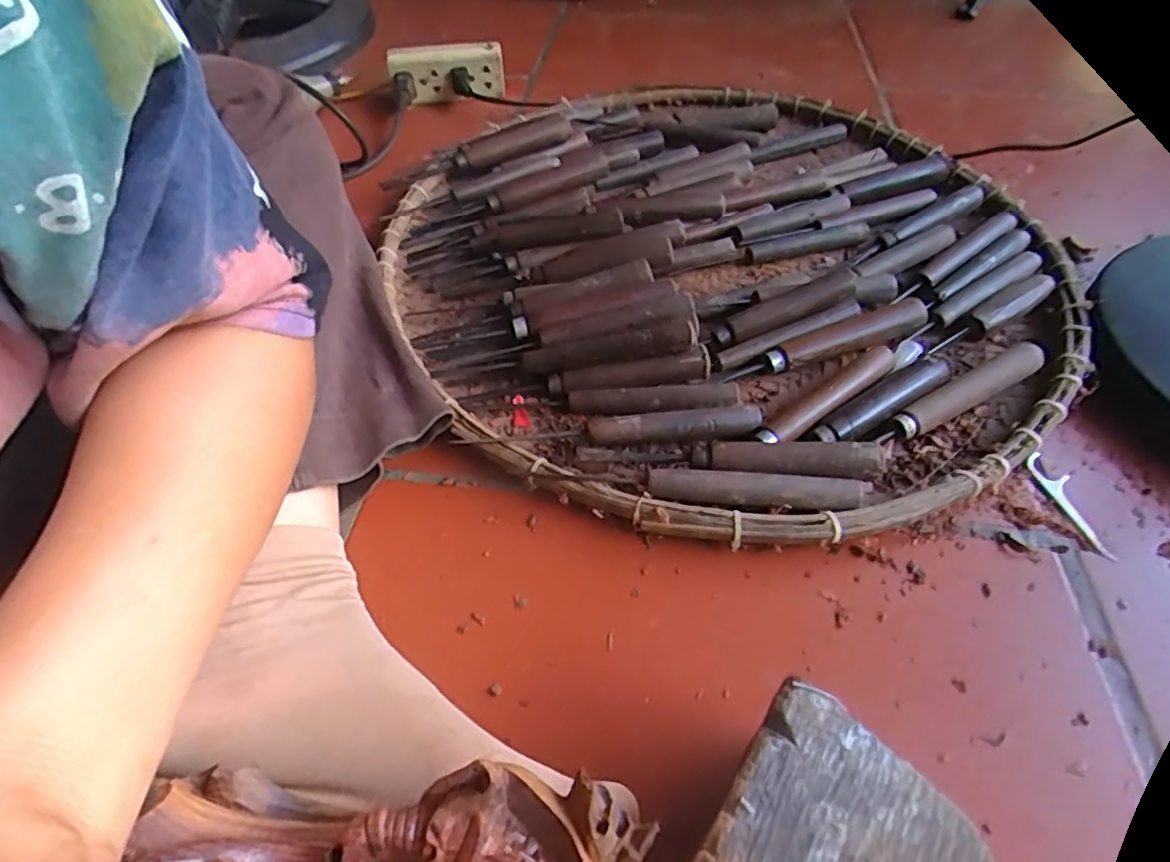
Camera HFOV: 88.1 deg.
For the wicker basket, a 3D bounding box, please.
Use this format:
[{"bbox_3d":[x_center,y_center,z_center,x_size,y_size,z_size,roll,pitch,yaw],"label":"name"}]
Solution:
[{"bbox_3d":[0.109,-0.156,0.486,0.491,0.037,0.511,-1,52,1],"label":"wicker basket"}]

